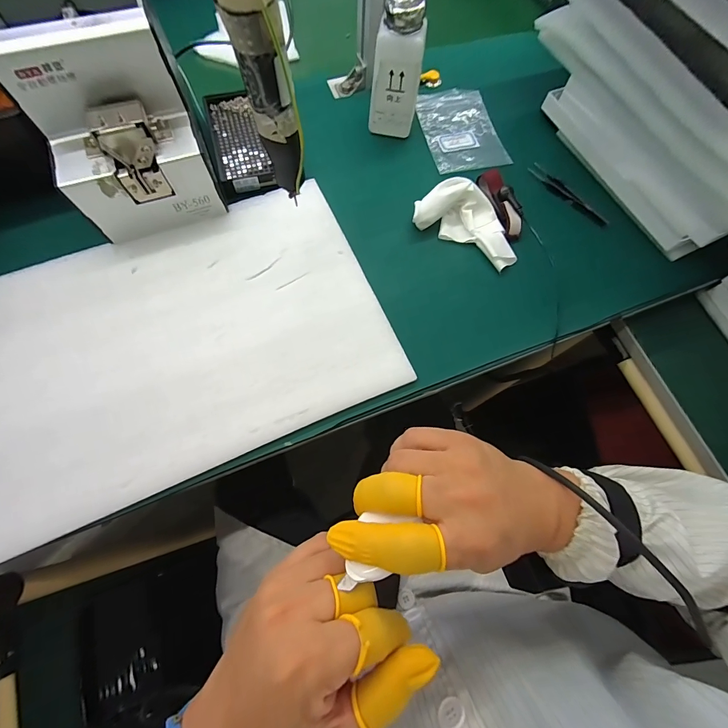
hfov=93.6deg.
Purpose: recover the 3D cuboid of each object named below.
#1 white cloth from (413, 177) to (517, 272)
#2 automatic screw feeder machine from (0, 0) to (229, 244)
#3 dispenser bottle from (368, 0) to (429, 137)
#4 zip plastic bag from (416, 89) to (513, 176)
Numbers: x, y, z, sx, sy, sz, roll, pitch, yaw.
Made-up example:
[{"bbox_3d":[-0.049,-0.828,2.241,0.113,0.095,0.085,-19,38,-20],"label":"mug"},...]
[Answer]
[{"bbox_3d":[0.121,-0.161,0.377,0.116,0.031,0.066,27,72,8],"label":"white cloth"},{"bbox_3d":[-0.232,-0.242,0.328,0.127,0.146,0.170,-21,72,-8],"label":"automatic screw feeder machine"},{"bbox_3d":[0.039,-0.331,0.383,0.056,0.128,0.052,7,70,1],"label":"dispenser bottle"},{"bbox_3d":[0.124,-0.305,0.446,0.096,0.007,0.135,-11,74,-8],"label":"zip plastic bag"}]

